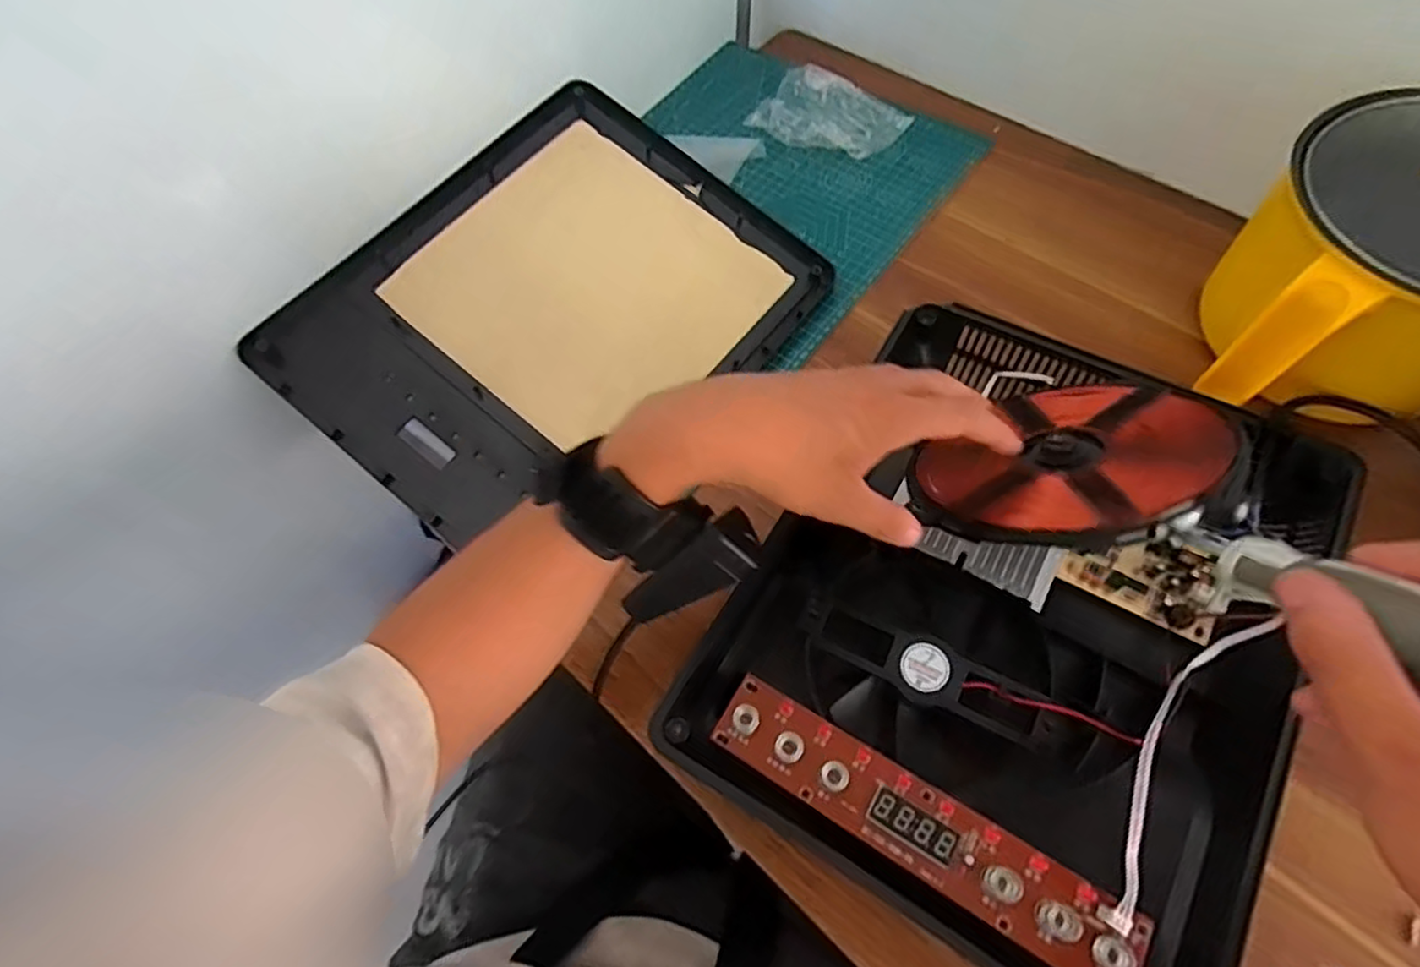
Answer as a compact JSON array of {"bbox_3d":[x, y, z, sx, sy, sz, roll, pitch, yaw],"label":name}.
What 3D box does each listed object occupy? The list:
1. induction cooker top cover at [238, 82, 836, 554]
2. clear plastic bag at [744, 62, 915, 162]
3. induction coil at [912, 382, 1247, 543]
[{"bbox_3d":[-0.115,-0.129,0.507,0.275,0.020,0.346,40,75,5],"label":"induction cooker top cover"},{"bbox_3d":[0.104,-0.327,0.594,0.129,0.041,0.077,28,70,19],"label":"clear plastic bag"},{"bbox_3d":[0.191,-0.015,0.368,0.153,0.013,0.149,-18,27,9],"label":"induction coil"}]

